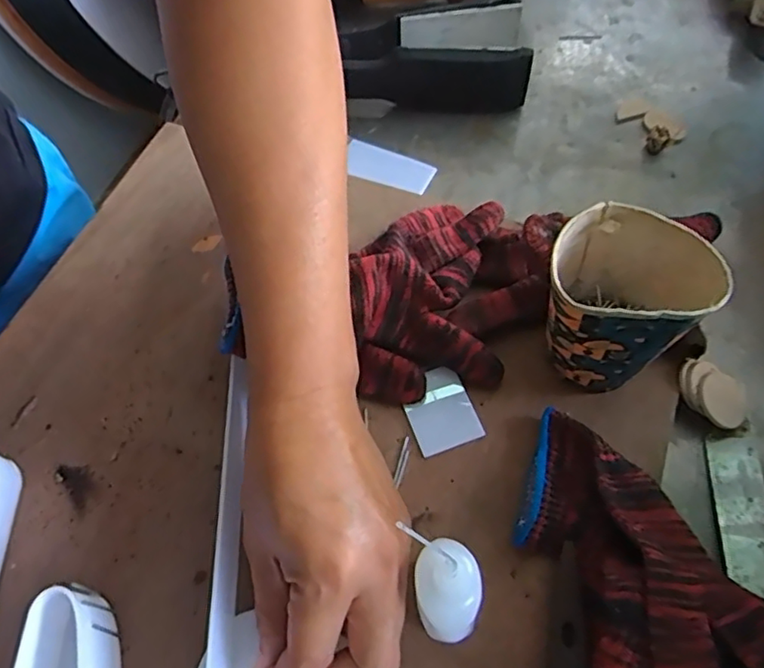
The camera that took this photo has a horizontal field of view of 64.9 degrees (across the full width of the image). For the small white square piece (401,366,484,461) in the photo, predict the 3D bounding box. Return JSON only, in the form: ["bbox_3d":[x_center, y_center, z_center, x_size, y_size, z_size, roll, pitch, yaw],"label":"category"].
[{"bbox_3d":[0.034,0.045,0.360,0.039,0.006,0.047,-21,68,-4],"label":"small white square piece"}]

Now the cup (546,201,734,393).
[{"bbox_3d":[0.123,-0.010,0.334,0.071,0.098,0.074,-3,60,5],"label":"cup"}]

